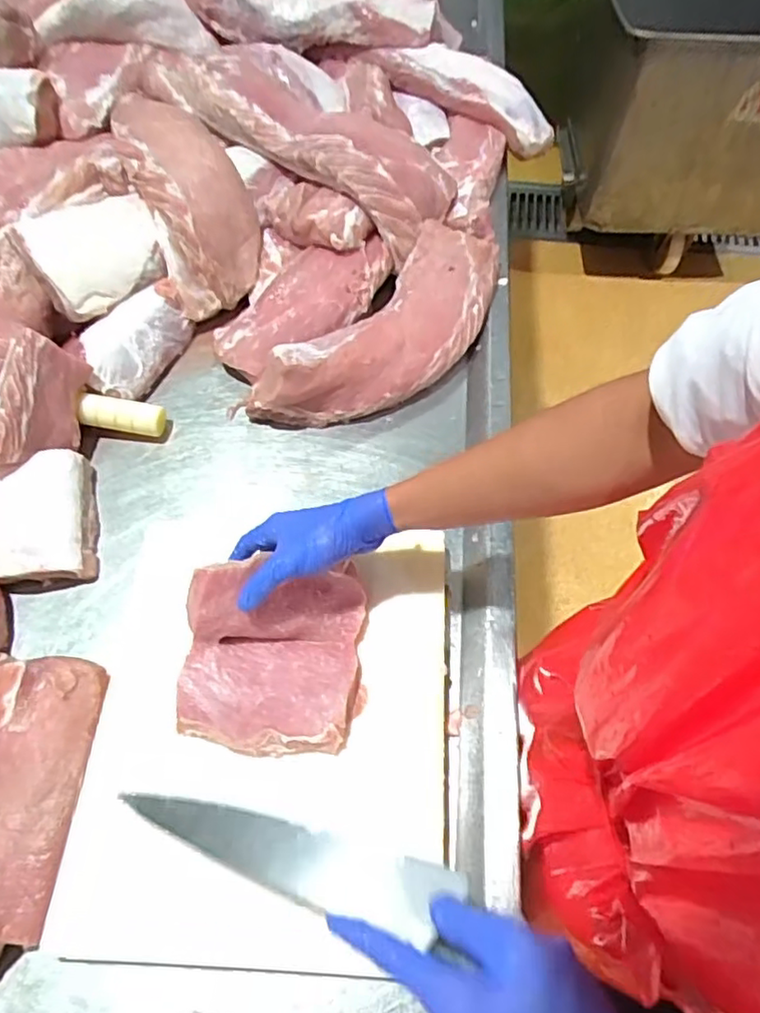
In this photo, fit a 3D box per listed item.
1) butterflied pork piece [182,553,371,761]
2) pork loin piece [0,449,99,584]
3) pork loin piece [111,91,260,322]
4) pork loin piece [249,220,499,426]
[{"bbox_3d":[-0.093,0.125,0.550,0.152,0.066,0.150,5,62,2],"label":"butterflied pork piece"},{"bbox_3d":[-0.357,0.014,0.666,0.106,0.049,0.140,-13,63,-7],"label":"pork loin piece"},{"bbox_3d":[-0.248,-0.415,0.822,0.131,0.084,0.333,-21,85,-11],"label":"pork loin piece"},{"bbox_3d":[0.022,-0.215,0.767,0.139,0.069,0.374,39,68,18],"label":"pork loin piece"}]

